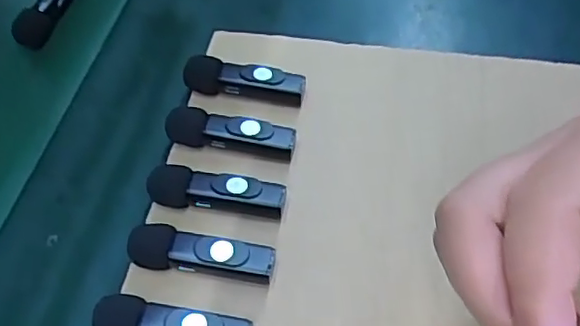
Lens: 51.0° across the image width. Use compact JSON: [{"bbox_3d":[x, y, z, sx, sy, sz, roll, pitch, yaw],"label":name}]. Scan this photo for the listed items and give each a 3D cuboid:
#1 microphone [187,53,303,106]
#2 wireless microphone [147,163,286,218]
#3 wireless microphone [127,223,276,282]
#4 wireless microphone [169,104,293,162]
[{"bbox_3d":[-0.024,-0.043,0.324,0.063,0.020,0.013,6,55,11],"label":"microphone"},{"bbox_3d":[-0.035,0.015,0.287,0.064,0.017,0.018,5,55,11],"label":"wireless microphone"},{"bbox_3d":[-0.039,0.041,0.269,0.064,0.016,0.018,4,55,11],"label":"wireless microphone"},{"bbox_3d":[-0.029,-0.014,0.306,0.063,0.019,0.015,5,55,11],"label":"wireless microphone"}]

